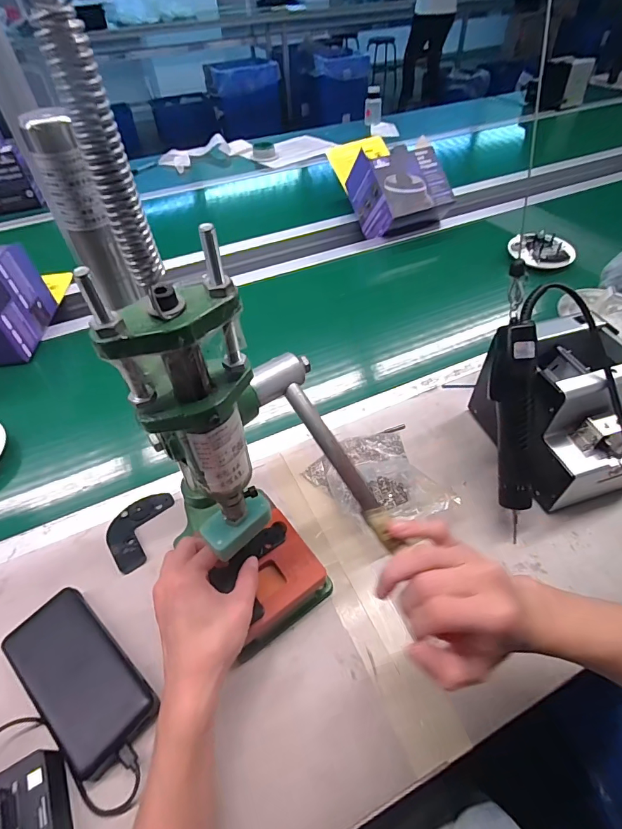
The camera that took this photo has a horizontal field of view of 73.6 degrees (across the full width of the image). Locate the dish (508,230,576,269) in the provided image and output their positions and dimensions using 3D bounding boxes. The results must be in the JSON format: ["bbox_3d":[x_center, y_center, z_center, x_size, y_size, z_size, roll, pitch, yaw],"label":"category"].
[{"bbox_3d":[0.479,-0.343,0.866,0.113,0.028,0.101,-4,49,-1],"label":"dish"}]

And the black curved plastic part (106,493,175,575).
[{"bbox_3d":[-0.208,0.133,0.492,0.055,0.005,0.097,9,50,11],"label":"black curved plastic part"}]

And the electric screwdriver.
[{"bbox_3d":[0.222,0.016,0.453,0.038,0.224,0.030,-5,8,-3],"label":"electric screwdriver"}]

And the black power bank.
[{"bbox_3d":[-0.215,0.241,0.388,0.156,0.029,0.071,33,58,27],"label":"black power bank"}]

